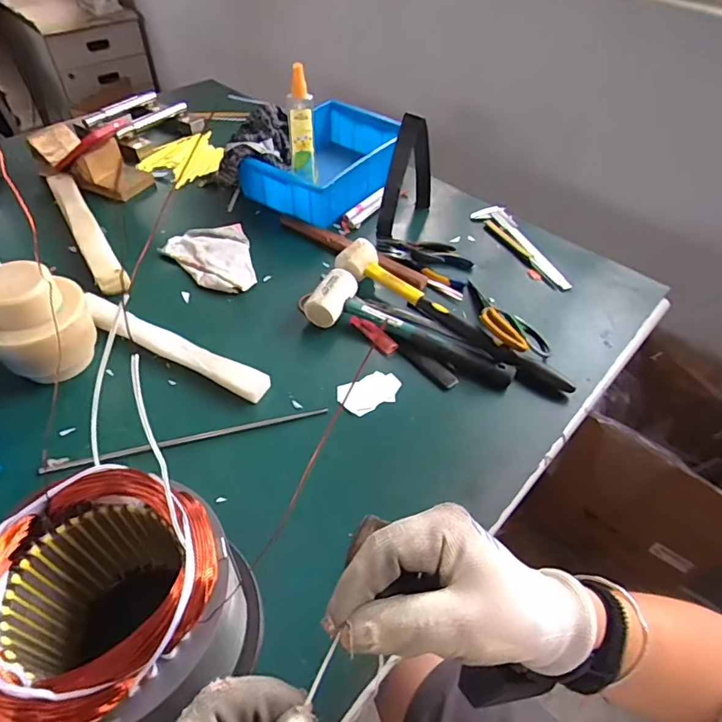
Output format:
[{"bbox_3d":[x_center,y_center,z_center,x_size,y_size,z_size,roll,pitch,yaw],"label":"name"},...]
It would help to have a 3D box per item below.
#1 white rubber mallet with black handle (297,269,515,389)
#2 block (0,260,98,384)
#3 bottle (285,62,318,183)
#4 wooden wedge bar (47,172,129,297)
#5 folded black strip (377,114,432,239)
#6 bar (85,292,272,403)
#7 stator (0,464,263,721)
[{"bbox_3d":[0.058,-0.043,0.645,0.298,0.051,0.077,23,51,16],"label":"white rubber mallet with black handle"},{"bbox_3d":[-0.373,-0.037,0.558,0.105,0.128,0.094,4,48,0],"label":"block"},{"bbox_3d":[-0.094,-0.370,0.780,0.045,0.176,0.027,-2,49,-5],"label":"bottle"},{"bbox_3d":[-0.437,-0.212,0.775,0.041,0.031,0.348,-25,55,-23],"label":"wooden wedge bar"},{"bbox_3d":[0.079,-0.313,0.805,0.035,0.173,0.142,27,52,19],"label":"folded black strip"},{"bbox_3d":[-0.242,-0.018,0.620,0.281,0.025,0.040,24,51,16],"label":"bar"},{"bbox_3d":[-0.161,0.181,0.346,0.145,0.180,0.149,-35,59,-29],"label":"stator"}]

